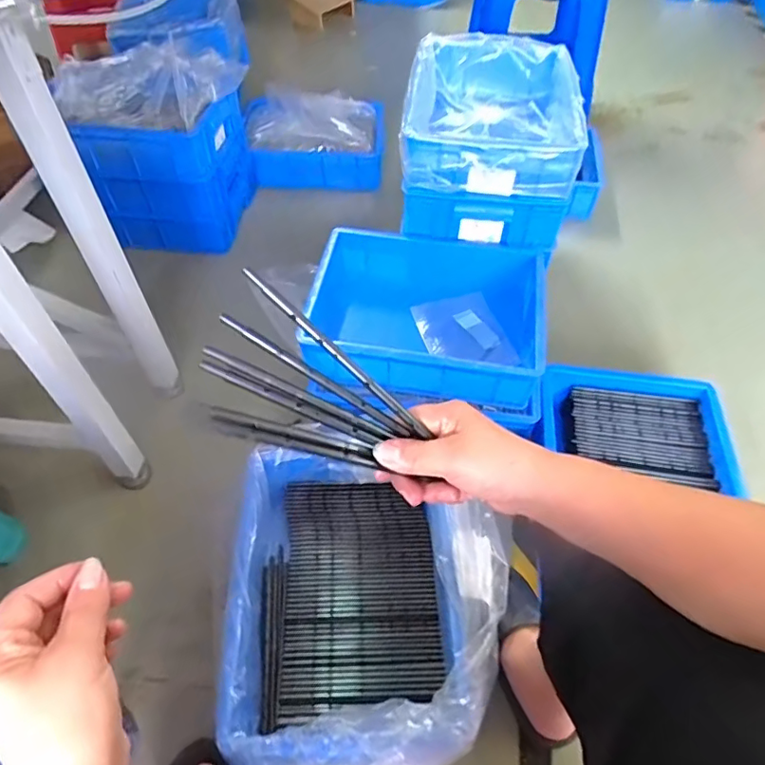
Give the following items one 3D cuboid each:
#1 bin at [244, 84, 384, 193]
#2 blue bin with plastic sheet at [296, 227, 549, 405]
[{"bbox_3d":[-0.201,-0.768,1.691,0.411,0.207,0.346,-2,52,-2],"label":"bin"},{"bbox_3d":[0.084,-0.127,1.054,0.407,0.140,0.341,8,52,5],"label":"blue bin with plastic sheet"}]

